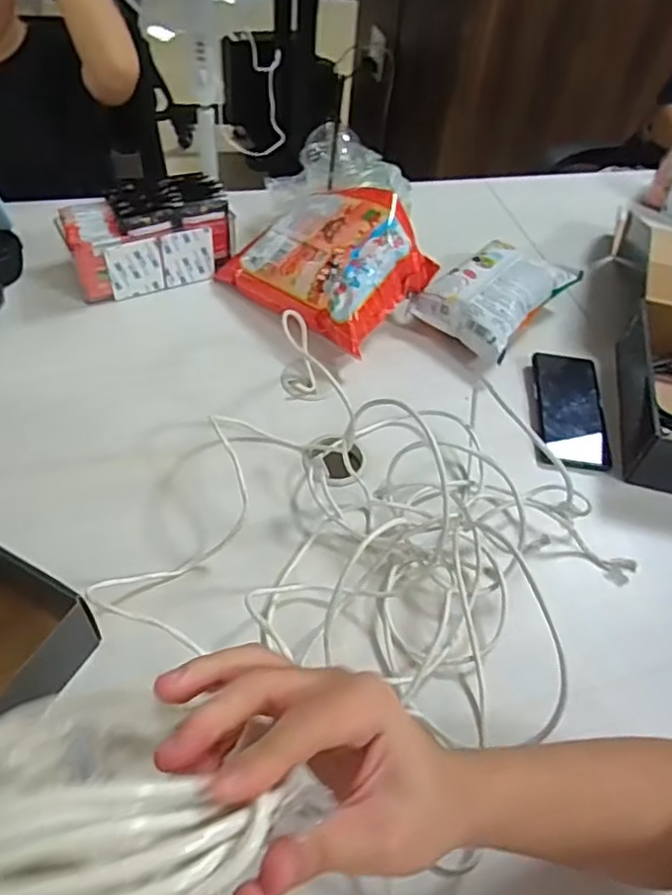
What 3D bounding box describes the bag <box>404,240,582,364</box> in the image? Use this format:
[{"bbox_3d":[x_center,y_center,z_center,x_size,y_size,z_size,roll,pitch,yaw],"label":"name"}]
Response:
[{"bbox_3d":[0.208,-0.193,0.822,0.130,0.066,0.182,38,57,23],"label":"bag"}]

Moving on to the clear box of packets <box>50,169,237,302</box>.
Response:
[{"bbox_3d":[-0.239,-0.275,0.820,0.200,0.103,0.102,-17,54,-19],"label":"clear box of packets"}]

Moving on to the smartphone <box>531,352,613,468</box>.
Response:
[{"bbox_3d":[0.276,-0.044,0.736,0.085,0.015,0.164,8,50,1],"label":"smartphone"}]

